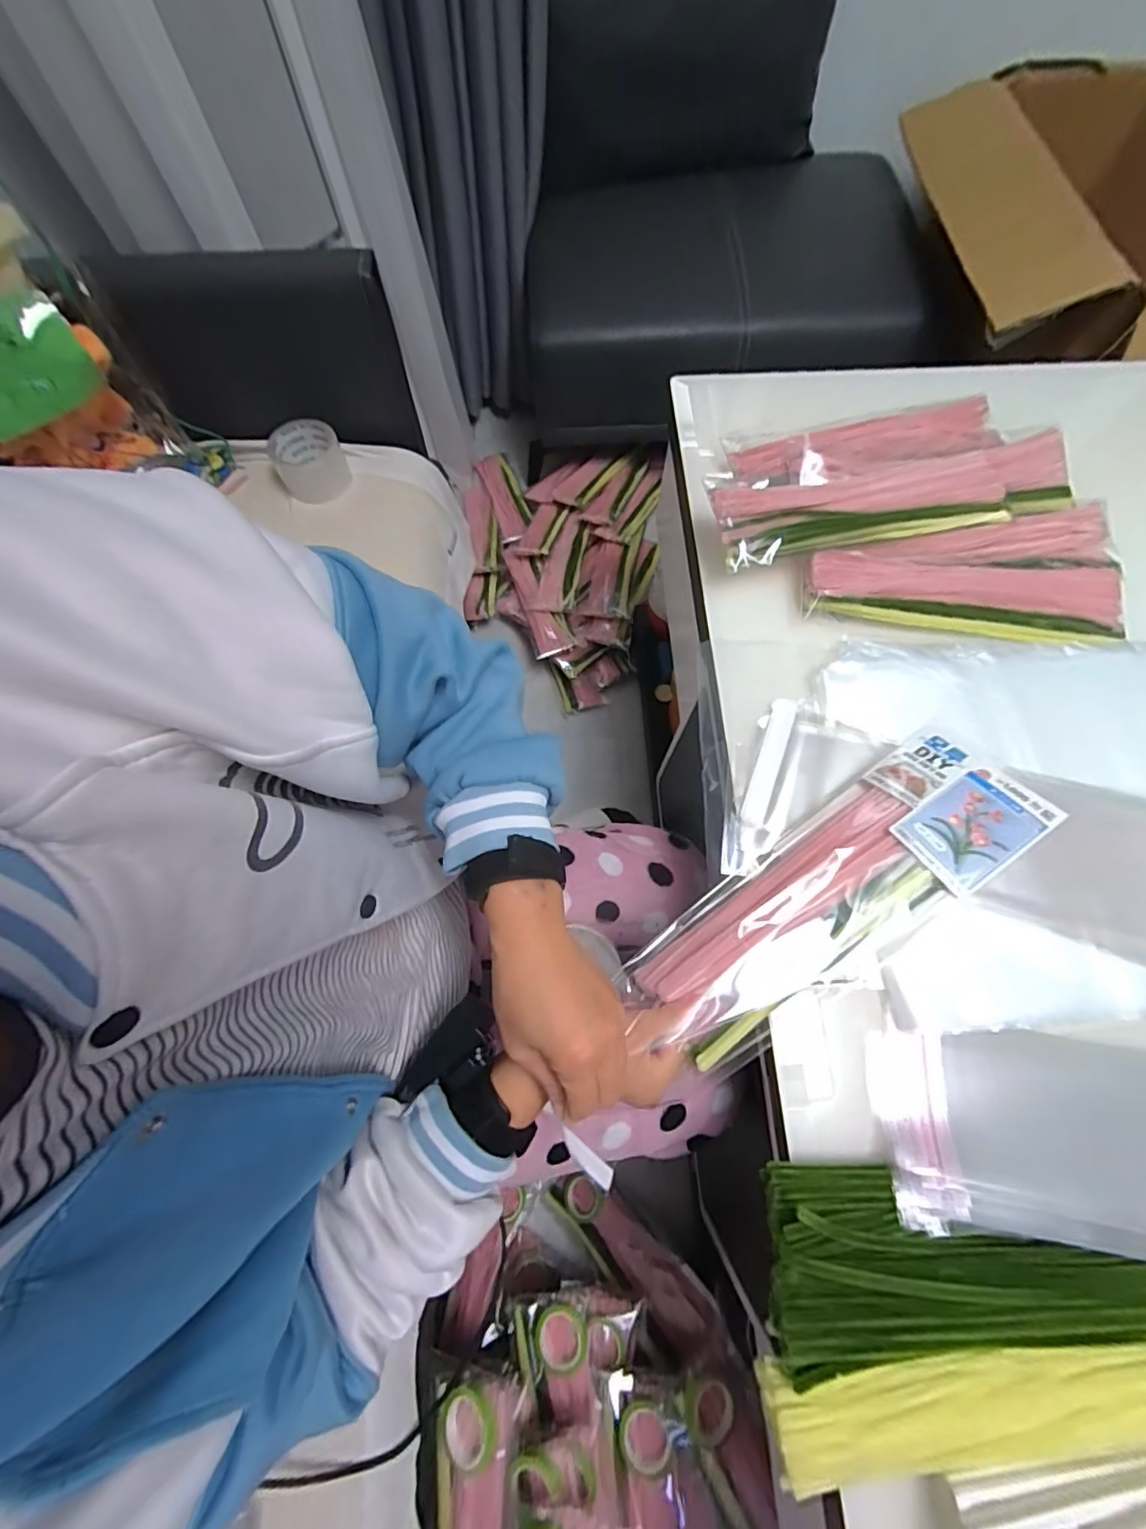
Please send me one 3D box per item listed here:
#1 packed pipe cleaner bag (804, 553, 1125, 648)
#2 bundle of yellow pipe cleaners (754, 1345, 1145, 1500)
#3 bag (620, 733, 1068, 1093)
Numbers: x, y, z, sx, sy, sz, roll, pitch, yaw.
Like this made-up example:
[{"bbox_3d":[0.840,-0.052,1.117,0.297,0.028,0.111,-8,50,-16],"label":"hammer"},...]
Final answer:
[{"bbox_3d":[0.378,-0.163,0.520,0.299,0.019,0.083,5,71,2],"label":"packed pipe cleaner bag"},{"bbox_3d":[0.272,0.385,0.324,0.304,0.018,0.051,-5,70,-1],"label":"bundle of yellow pipe cleaners"},{"bbox_3d":[0.188,0.094,0.398,0.319,0.039,0.100,-33,73,-6],"label":"bag"}]

